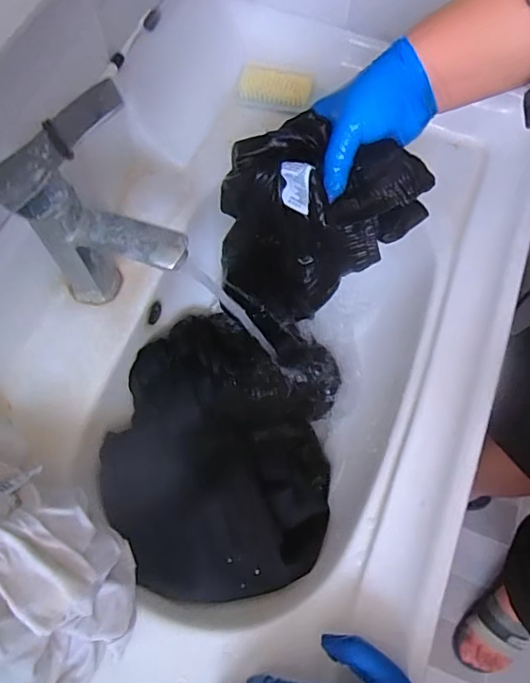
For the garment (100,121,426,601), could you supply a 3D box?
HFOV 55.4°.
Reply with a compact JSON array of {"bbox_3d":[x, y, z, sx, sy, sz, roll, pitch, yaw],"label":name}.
[{"bbox_3d":[-0.006,0.017,0.556,0.230,0.224,0.434,21,96,5],"label":"garment"}]

